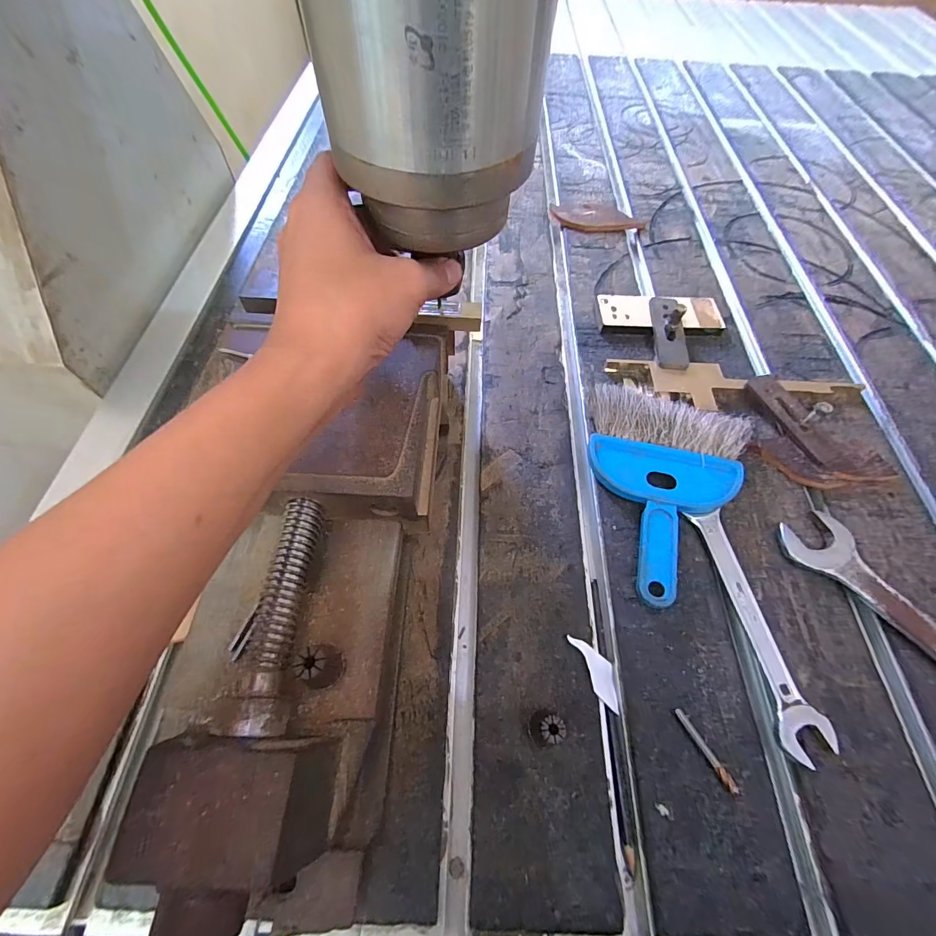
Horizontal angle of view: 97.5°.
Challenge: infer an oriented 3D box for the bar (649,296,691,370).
[{"bbox_3d":[0.208,-0.149,0.421,0.030,0.026,0.100,0,63,10],"label":"bar"}]

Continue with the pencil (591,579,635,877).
[{"bbox_3d":[0.097,0.160,0.279,0.008,0.008,0.165,1,60,-2],"label":"pencil"}]

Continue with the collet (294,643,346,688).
[{"bbox_3d":[-0.072,0.097,0.204,0.015,0.034,0.018,24,62,11],"label":"collet"}]

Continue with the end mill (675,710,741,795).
[{"bbox_3d":[0.148,0.176,0.256,0.006,0.005,0.050,-26,64,-16],"label":"end mill"}]

